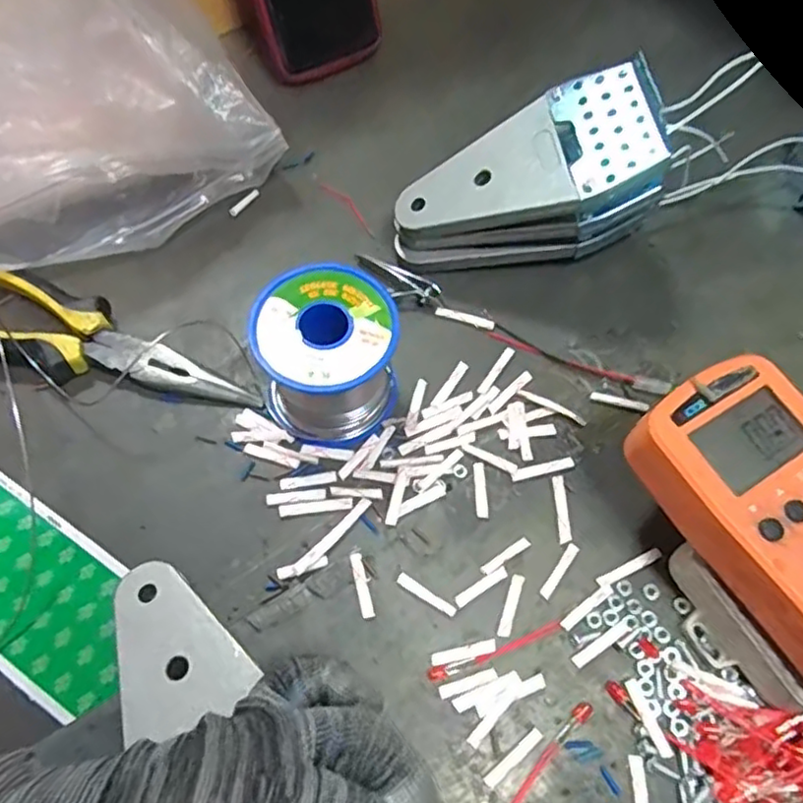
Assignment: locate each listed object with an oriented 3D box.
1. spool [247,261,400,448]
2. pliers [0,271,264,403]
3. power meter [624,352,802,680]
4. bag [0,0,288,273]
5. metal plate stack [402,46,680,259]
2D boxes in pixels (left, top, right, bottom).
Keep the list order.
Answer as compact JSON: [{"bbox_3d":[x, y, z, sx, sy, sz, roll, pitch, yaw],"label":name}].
[{"bbox_3d":[-0.035,-0.020,0.317,0.062,0.064,0.063,-18,65,-10],"label":"spool"},{"bbox_3d":[-0.163,-0.029,0.338,0.171,0.028,0.048,22,65,9],"label":"pliers"},{"bbox_3d":[0.150,0.046,0.252,0.068,0.030,0.125,-31,68,-16],"label":"power meter"},{"bbox_3d":[-0.191,-0.157,0.372,0.204,0.088,0.148,-31,68,-16],"label":"bag"},{"bbox_3d":[0.065,-0.116,0.353,0.136,0.091,0.068,-6,64,-4],"label":"metal plate stack"}]

